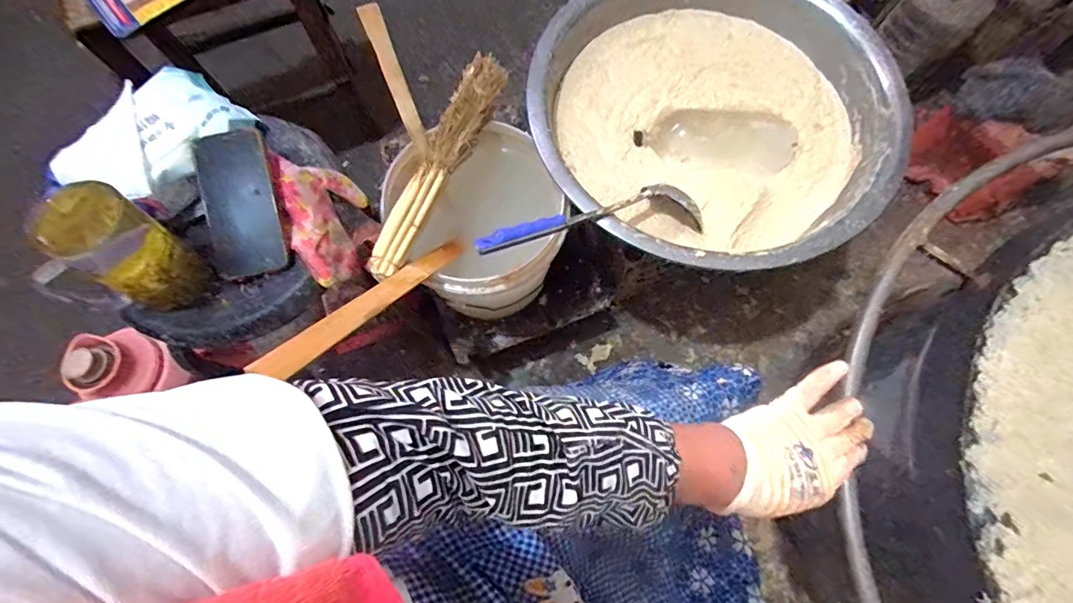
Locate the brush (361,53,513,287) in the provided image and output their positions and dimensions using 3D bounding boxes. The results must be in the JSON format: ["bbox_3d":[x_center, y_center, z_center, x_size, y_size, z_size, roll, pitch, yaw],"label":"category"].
[{"bbox_3d":[-0.128,-0.188,0.630,0.051,0.033,0.353,21,74,7],"label":"brush"}]

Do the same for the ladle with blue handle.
[{"bbox_3d":[0.080,-0.103,0.615,0.350,0.045,0.081,-16,72,-26],"label":"ladle with blue handle"}]

